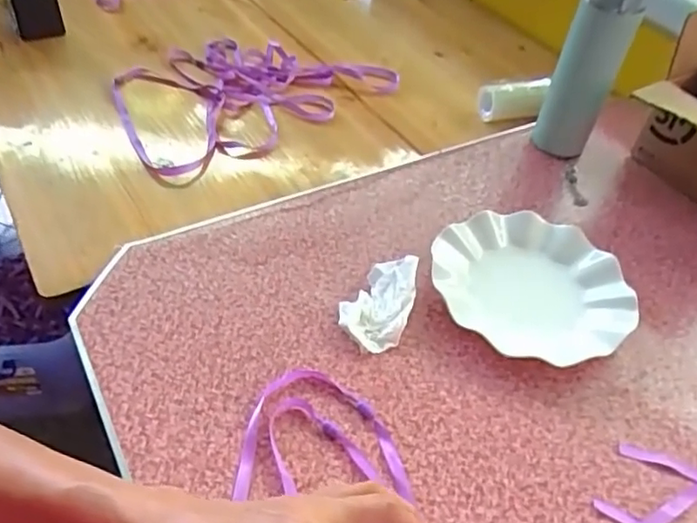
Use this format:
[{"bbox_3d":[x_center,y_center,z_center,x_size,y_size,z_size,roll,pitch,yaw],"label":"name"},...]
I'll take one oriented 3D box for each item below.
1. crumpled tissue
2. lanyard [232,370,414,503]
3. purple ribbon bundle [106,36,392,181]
[{"bbox_3d":[0.028,0.034,0.545,0.057,0.030,0.093,19,48,12],"label":"crumpled tissue"},{"bbox_3d":[-0.012,0.199,0.392,0.146,0.007,0.296,-7,48,-12],"label":"lanyard"},{"bbox_3d":[-0.148,-0.246,0.861,0.391,0.037,0.253,-30,57,-30],"label":"purple ribbon bundle"}]

